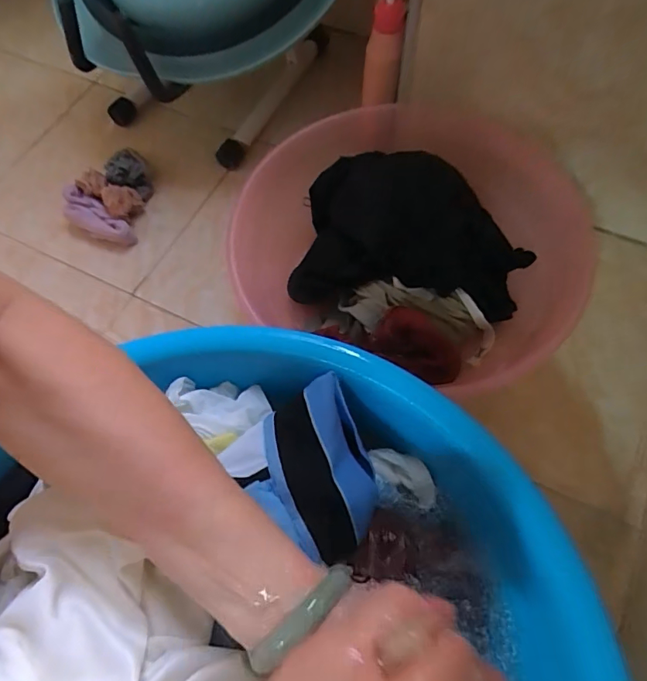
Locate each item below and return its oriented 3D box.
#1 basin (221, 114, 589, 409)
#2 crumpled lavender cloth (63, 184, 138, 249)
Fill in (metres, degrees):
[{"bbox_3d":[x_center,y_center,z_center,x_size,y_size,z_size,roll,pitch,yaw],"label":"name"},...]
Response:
[{"bbox_3d":[0.092,-0.115,0.540,0.324,0.132,0.308,-1,64,2],"label":"basin"},{"bbox_3d":[-0.299,-0.158,0.625,0.107,0.044,0.039,31,69,16],"label":"crumpled lavender cloth"}]

